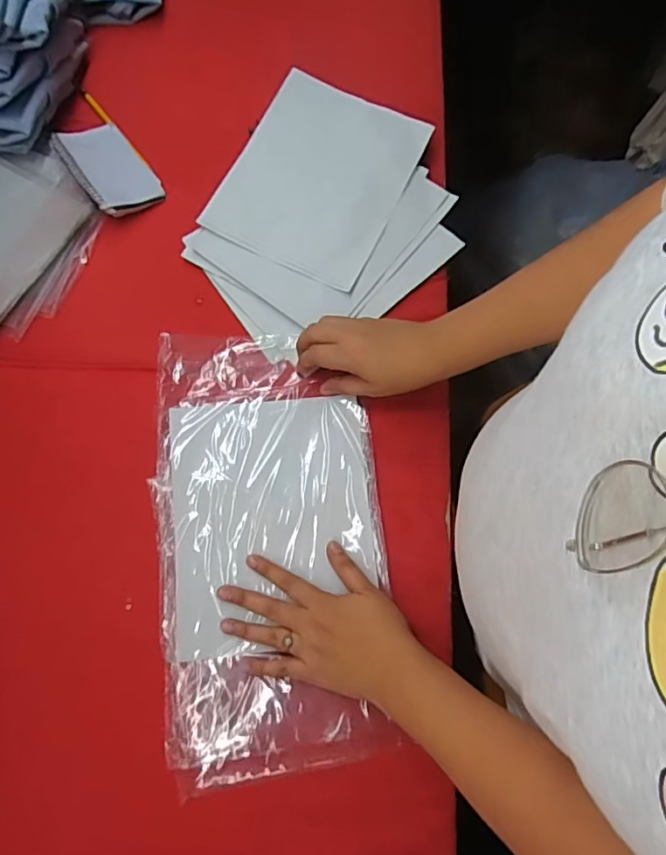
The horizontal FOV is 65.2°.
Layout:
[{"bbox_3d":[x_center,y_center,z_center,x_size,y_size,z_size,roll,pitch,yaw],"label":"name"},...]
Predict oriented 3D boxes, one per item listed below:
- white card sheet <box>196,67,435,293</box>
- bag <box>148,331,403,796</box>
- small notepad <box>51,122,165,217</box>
[{"bbox_3d":[-0.016,-0.312,0.644,0.197,0.010,0.243,27,80,-1],"label":"white card sheet"},{"bbox_3d":[-0.065,0.104,0.535,0.220,0.020,0.434,-6,74,-3],"label":"bag"},{"bbox_3d":[-0.282,-0.328,0.658,0.085,0.027,0.137,-35,77,-11],"label":"small notepad"}]

